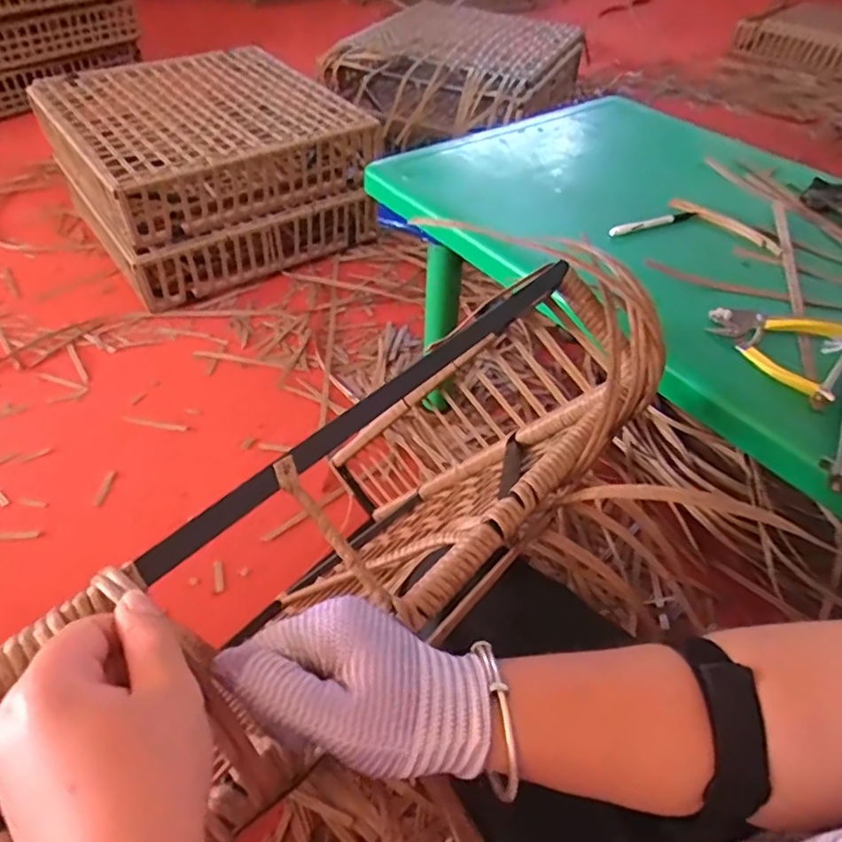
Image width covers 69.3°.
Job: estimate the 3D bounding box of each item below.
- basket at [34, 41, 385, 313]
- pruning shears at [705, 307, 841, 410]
[{"bbox_3d":[-0.574,-0.705,1.664,0.673,0.325,0.714,-28,54,-22],"label":"basket"},{"bbox_3d":[0.358,-0.083,0.595,0.079,0.027,0.150,-33,42,-1],"label":"pruning shears"}]

